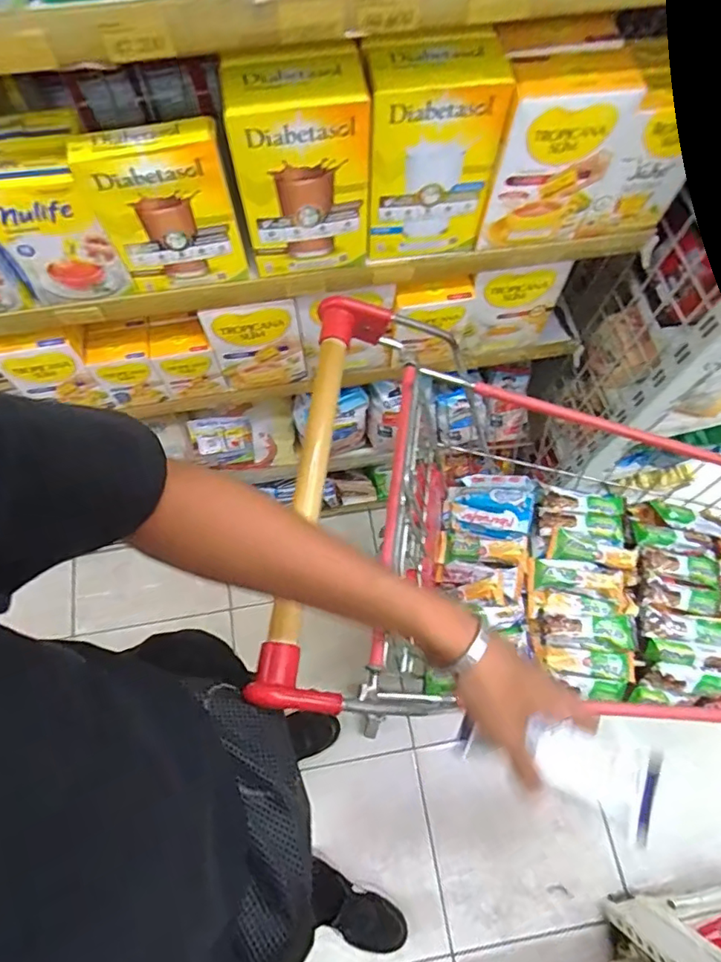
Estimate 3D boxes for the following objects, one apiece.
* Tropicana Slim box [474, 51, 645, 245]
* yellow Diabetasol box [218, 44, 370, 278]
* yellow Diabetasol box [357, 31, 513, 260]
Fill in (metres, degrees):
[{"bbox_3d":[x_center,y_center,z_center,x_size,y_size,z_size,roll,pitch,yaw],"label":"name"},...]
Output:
[{"bbox_3d":[0.225,-0.371,0.622,0.158,0.187,0.063,-11,69,-4],"label":"Tropicana Slim box"},{"bbox_3d":[-0.063,-0.342,0.601,0.137,0.203,0.080,-8,69,-3],"label":"yellow Diabetasol box"},{"bbox_3d":[0.075,-0.365,0.615,0.139,0.209,0.084,-10,69,-4],"label":"yellow Diabetasol box"}]

